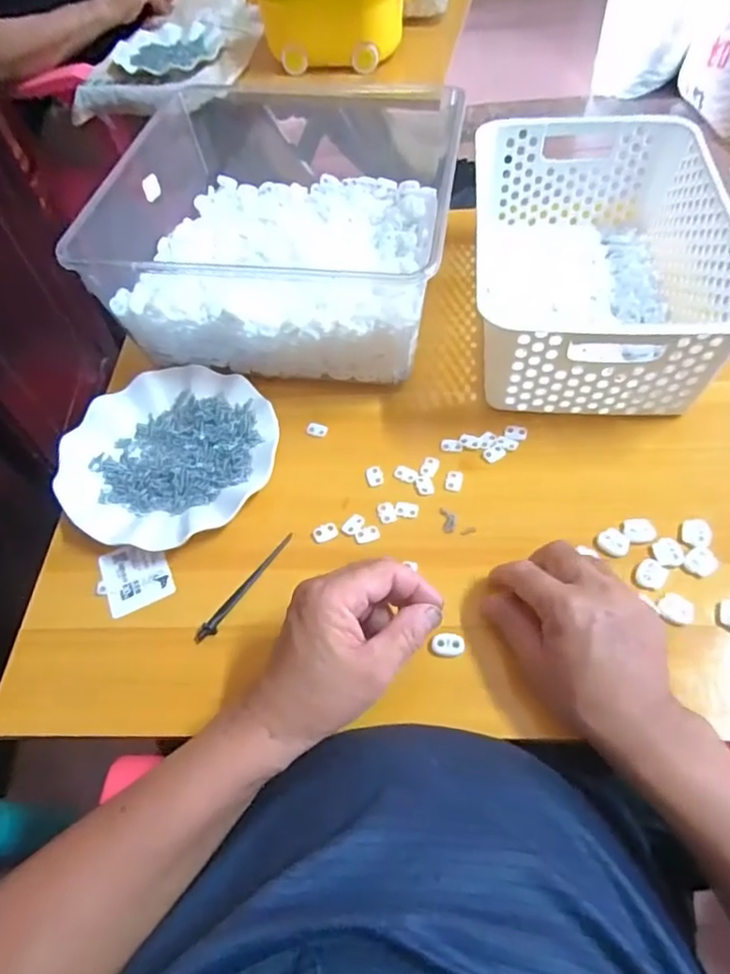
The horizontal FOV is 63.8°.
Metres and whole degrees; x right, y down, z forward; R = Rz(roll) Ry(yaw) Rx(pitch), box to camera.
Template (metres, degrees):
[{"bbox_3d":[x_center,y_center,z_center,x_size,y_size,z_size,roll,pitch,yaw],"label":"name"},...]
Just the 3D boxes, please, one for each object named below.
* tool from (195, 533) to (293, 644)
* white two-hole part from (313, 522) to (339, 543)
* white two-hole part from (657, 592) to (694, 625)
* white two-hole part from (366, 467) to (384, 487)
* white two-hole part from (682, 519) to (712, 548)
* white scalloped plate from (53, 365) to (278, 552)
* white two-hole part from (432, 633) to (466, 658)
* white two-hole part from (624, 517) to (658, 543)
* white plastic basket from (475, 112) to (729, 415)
[{"bbox_3d":[-0.090,0.074,0.443,0.010,0.004,0.103,29,62,21],"label":"tool"},{"bbox_3d":[-0.031,0.036,0.464,0.020,0.004,0.013,-23,58,-12],"label":"white two-hole part"},{"bbox_3d":[0.217,0.084,0.406,0.022,0.004,0.019,30,63,21],"label":"white two-hole part"},{"bbox_3d":[0.008,-0.009,0.491,0.014,0.005,0.018,-14,56,-6],"label":"white two-hole part"},{"bbox_3d":[0.248,0.034,0.438,0.019,0.005,0.024,8,57,8],"label":"white two-hole part"},{"bbox_3d":[-0.167,-0.029,0.503,0.173,0.019,0.175,-2,56,2],"label":"white scalloped plate"},{"bbox_3d":[0.058,0.109,0.408,0.022,0.004,0.017,4,56,6],"label":"white two-hole part"},{"bbox_3d":[0.207,0.033,0.442,0.022,0.004,0.020,2,56,5],"label":"white two-hole part"},{"bbox_3d":[0.204,-0.207,0.540,0.204,0.113,0.299,3,56,5],"label":"white plastic basket"}]

